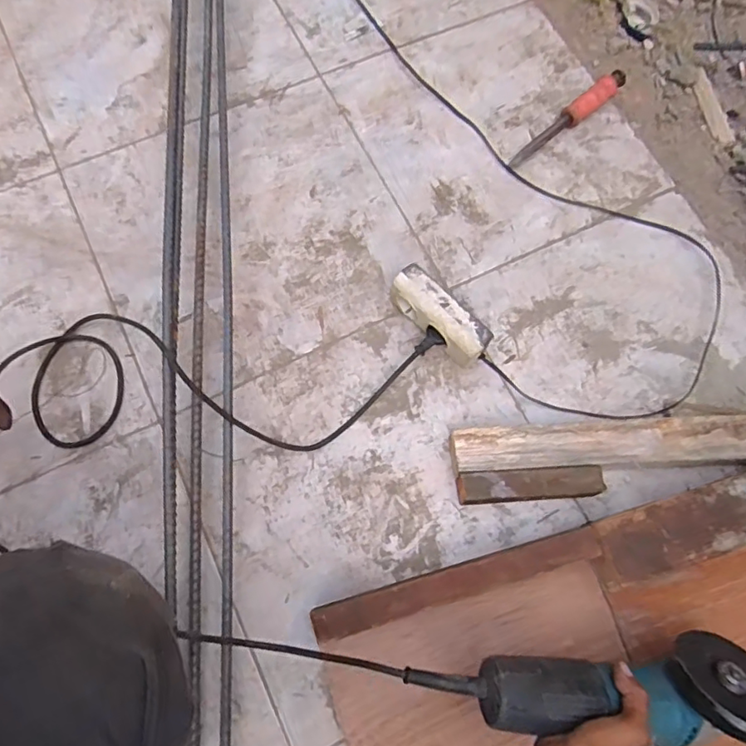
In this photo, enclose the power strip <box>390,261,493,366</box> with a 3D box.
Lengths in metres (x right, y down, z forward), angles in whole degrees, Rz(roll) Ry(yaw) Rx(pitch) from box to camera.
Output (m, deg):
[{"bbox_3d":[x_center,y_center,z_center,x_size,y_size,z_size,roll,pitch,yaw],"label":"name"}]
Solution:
[{"bbox_3d":[0.080,-0.064,0.691,0.049,0.063,0.134,-39,77,-14],"label":"power strip"}]

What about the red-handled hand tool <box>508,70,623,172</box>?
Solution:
[{"bbox_3d":[0.287,-0.372,0.816,0.237,0.036,0.025,-40,77,-14],"label":"red-handled hand tool"}]

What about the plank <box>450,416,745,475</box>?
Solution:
[{"bbox_3d":[0.276,0.087,0.661,0.364,0.036,0.051,-2,71,-3],"label":"plank"}]

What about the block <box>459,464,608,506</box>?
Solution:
[{"bbox_3d":[0.176,0.129,0.638,0.158,0.045,0.033,-3,71,-3],"label":"block"}]

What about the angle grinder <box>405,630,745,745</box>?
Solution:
[{"bbox_3d":[0.208,0.282,0.502,0.331,0.070,0.086,2,71,-4],"label":"angle grinder"}]

